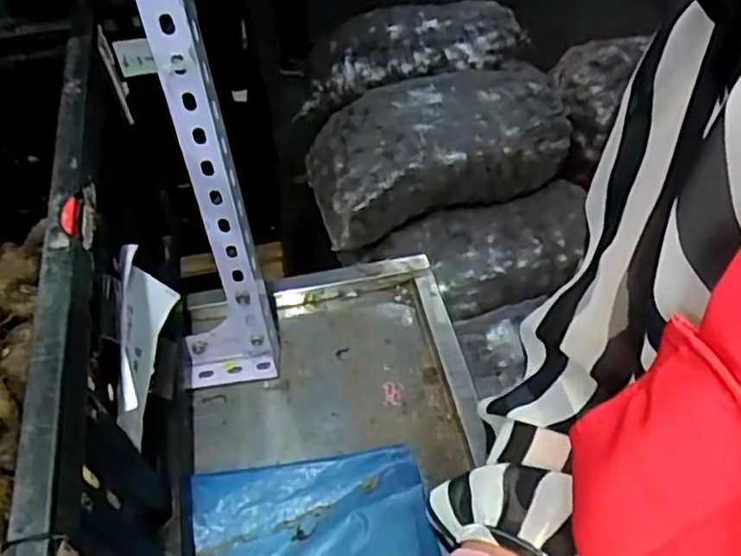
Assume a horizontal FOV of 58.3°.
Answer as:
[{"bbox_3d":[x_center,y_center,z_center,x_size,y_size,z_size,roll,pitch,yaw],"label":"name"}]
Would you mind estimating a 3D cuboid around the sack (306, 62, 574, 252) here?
[{"bbox_3d":[0.148,-0.274,1.441,0.550,0.235,0.244,-13,45,-9],"label":"sack"}]

